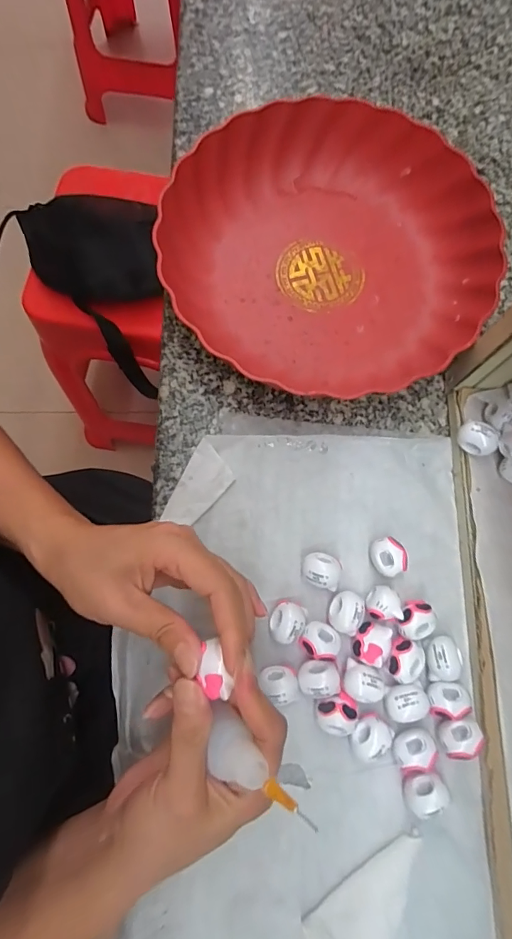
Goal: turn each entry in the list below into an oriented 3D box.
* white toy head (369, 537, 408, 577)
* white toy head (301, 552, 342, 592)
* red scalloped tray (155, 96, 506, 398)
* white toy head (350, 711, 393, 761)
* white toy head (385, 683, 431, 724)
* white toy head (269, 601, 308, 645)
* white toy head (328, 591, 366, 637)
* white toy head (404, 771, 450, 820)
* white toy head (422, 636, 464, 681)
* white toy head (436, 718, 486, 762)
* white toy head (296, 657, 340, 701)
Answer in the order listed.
[{"bbox_3d":[0.087,0.058,0.294,0.022,0.017,0.024,0,76,-1],"label":"white toy head"},{"bbox_3d":[0.042,0.066,0.290,0.024,0.019,0.022,14,76,2],"label":"white toy head"},{"bbox_3d":[0.058,-0.168,0.337,0.232,0.049,0.224,30,77,6],"label":"red scalloped tray"},{"bbox_3d":[0.070,0.162,0.268,0.022,0.018,0.025,26,77,5],"label":"white toy head"},{"bbox_3d":[0.093,0.143,0.269,0.025,0.015,0.021,-20,77,-6],"label":"white toy head"},{"bbox_3d":[0.020,0.098,0.283,0.021,0.018,0.026,30,77,6],"label":"white toy head"},{"bbox_3d":[0.058,0.092,0.283,0.020,0.019,0.025,21,76,4],"label":"white toy head"},{"bbox_3d":[0.099,0.189,0.259,0.024,0.019,0.017,-30,79,-8],"label":"white toy head"},{"bbox_3d":[0.118,0.119,0.279,0.021,0.018,0.024,-7,76,-3],"label":"white toy head"},{"bbox_3d":[0.123,0.162,0.268,0.023,0.021,0.019,-8,76,-3],"label":"white toy head"},{"bbox_3d":[0.038,0.130,0.274,0.025,0.017,0.021,-17,77,-6],"label":"white toy head"}]

